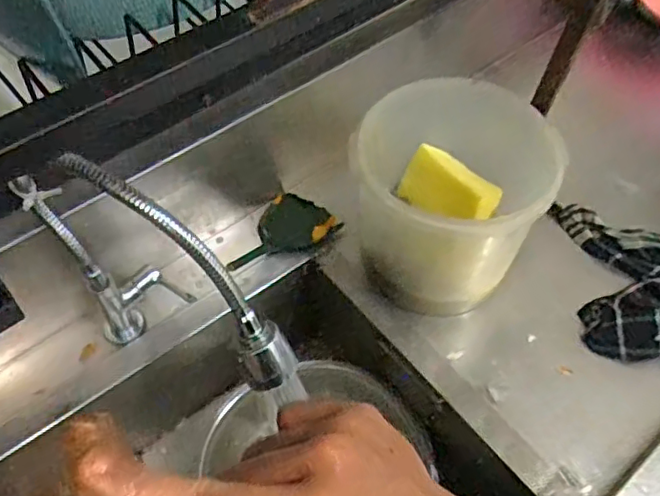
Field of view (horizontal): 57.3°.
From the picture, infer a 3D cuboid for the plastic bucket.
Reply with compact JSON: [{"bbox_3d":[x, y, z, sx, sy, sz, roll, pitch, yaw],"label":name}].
[{"bbox_3d":[0.141,-0.054,0.688,0.188,0.180,0.178,40,63,21],"label":"plastic bucket"}]

